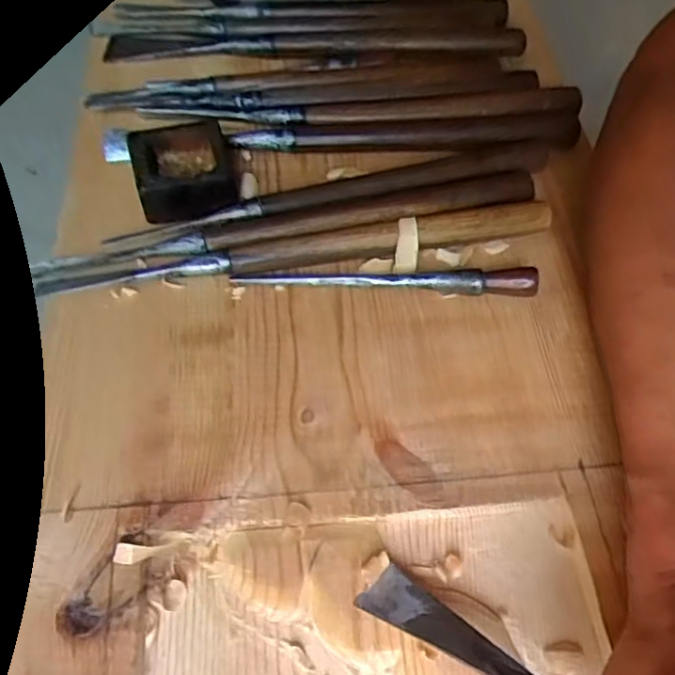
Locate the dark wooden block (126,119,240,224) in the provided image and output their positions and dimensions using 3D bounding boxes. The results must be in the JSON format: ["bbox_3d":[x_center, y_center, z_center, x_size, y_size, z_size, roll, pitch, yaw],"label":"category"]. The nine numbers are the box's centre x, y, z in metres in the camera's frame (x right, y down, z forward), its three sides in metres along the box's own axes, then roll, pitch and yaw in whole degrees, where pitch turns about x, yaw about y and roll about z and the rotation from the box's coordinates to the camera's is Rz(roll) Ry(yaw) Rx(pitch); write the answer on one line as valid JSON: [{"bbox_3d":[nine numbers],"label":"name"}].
[{"bbox_3d":[-0.079,-0.086,0.326,0.047,0.024,0.045,-11,60,-10],"label":"dark wooden block"}]

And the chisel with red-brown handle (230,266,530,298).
[{"bbox_3d":[0.023,-0.029,0.304,0.143,0.016,0.010,4,59,-1],"label":"chisel with red-brown handle"}]

